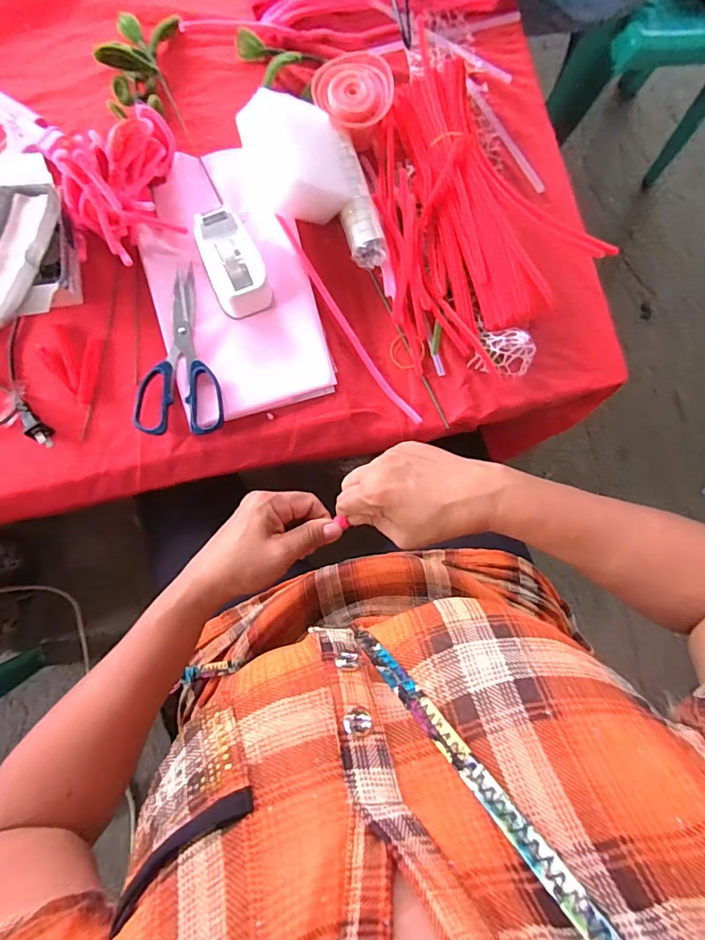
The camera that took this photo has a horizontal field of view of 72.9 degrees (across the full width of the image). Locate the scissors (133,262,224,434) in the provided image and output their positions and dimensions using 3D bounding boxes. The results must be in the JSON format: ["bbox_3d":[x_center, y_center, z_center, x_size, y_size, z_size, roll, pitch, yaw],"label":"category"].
[{"bbox_3d":[-0.182,-0.119,0.483,0.085,0.018,0.176,-8,84,-5],"label":"scissors"}]

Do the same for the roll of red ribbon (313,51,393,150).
[{"bbox_3d":[-0.001,-0.406,0.522,0.083,0.039,0.078,1,83,-4],"label":"roll of red ribbon"}]

